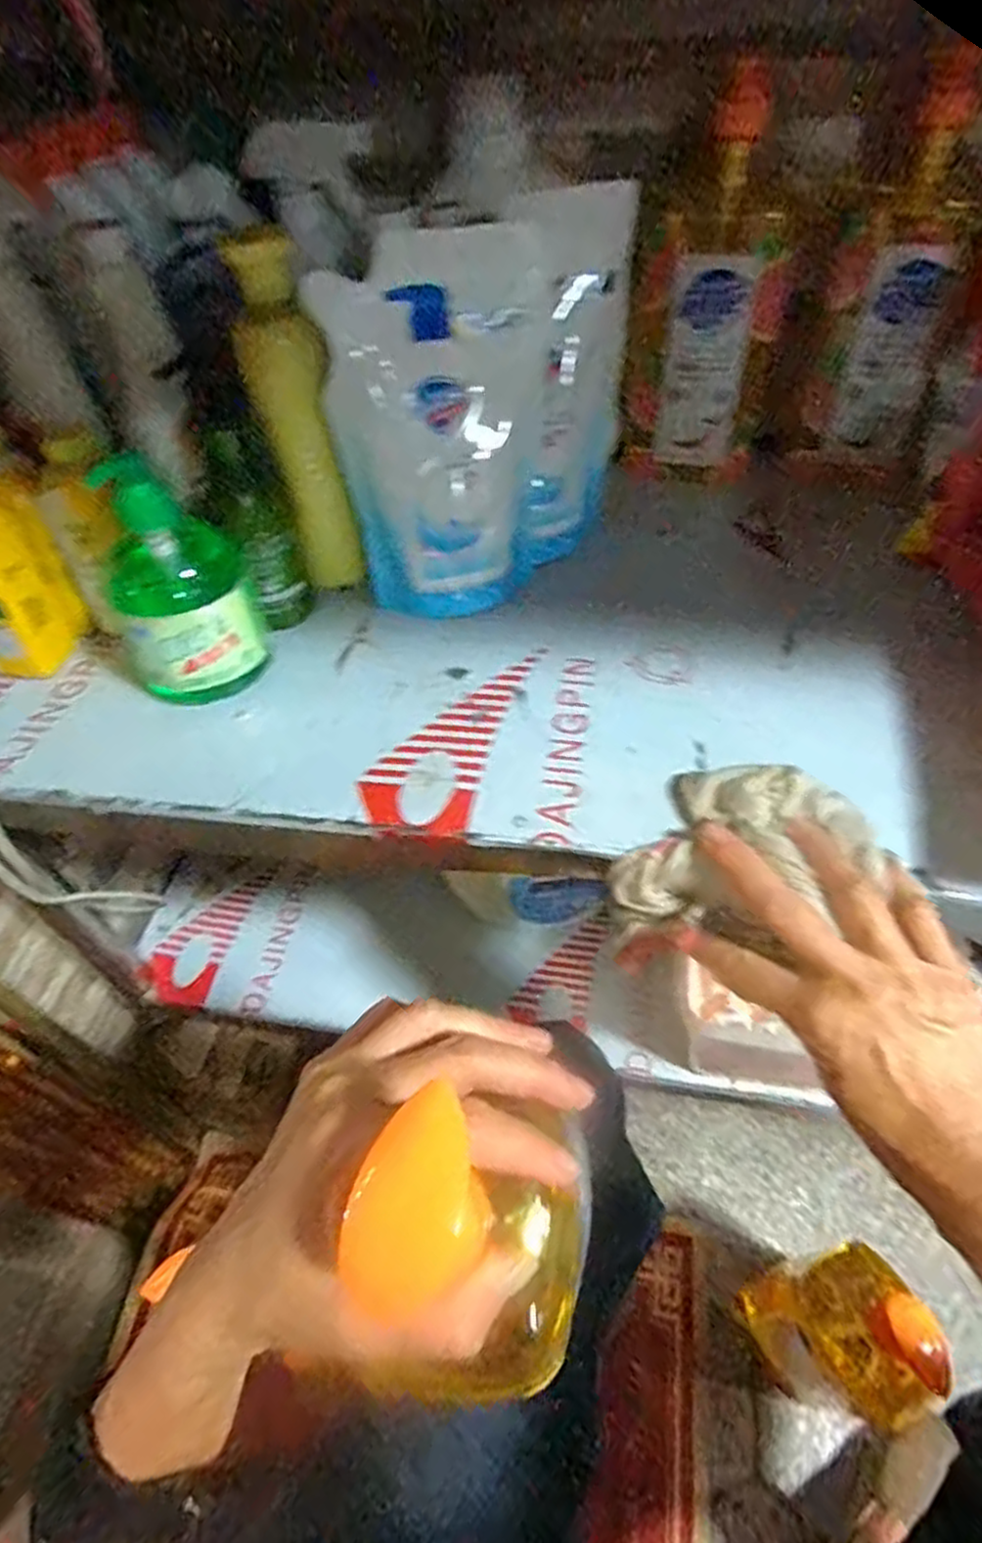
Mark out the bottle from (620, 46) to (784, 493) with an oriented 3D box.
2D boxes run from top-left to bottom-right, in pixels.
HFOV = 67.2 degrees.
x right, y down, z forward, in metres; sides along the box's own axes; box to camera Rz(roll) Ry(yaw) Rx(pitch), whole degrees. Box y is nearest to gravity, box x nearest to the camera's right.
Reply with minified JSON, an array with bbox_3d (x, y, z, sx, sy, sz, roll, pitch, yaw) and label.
[{"bbox_3d":[0.161,-0.349,0.554,0.100,0.232,0.071,9,53,12],"label":"bottle"}]

